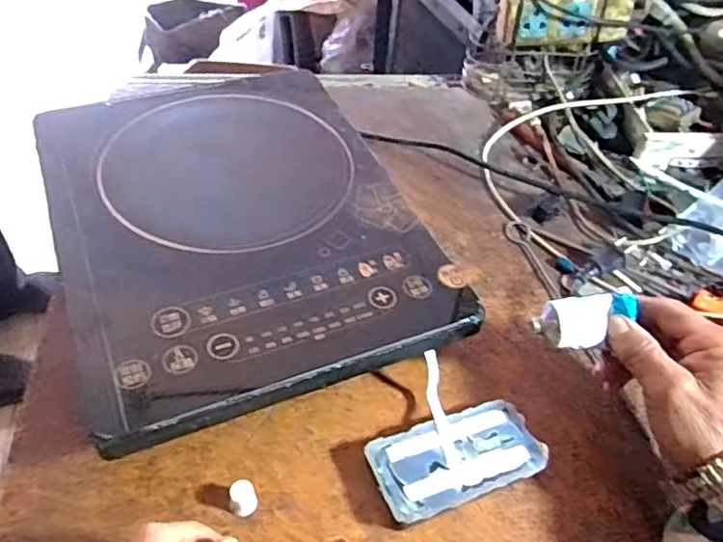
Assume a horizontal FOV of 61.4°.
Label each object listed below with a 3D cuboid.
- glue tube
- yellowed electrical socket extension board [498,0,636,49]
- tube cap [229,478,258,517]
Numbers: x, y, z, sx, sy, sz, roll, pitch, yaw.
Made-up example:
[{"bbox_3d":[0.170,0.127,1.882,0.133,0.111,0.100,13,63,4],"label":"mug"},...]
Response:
[{"bbox_3d":[0.150,0.032,0.409,0.064,0.025,0.027,-11,50,-12],"label":"glue tube"},{"bbox_3d":[0.218,-0.269,0.645,0.141,0.056,0.033,1,49,-2],"label":"yellowed electrical socket extension board"},{"bbox_3d":[-0.074,0.142,0.380,0.017,0.019,0.016,1,49,-2],"label":"tube cap"}]

